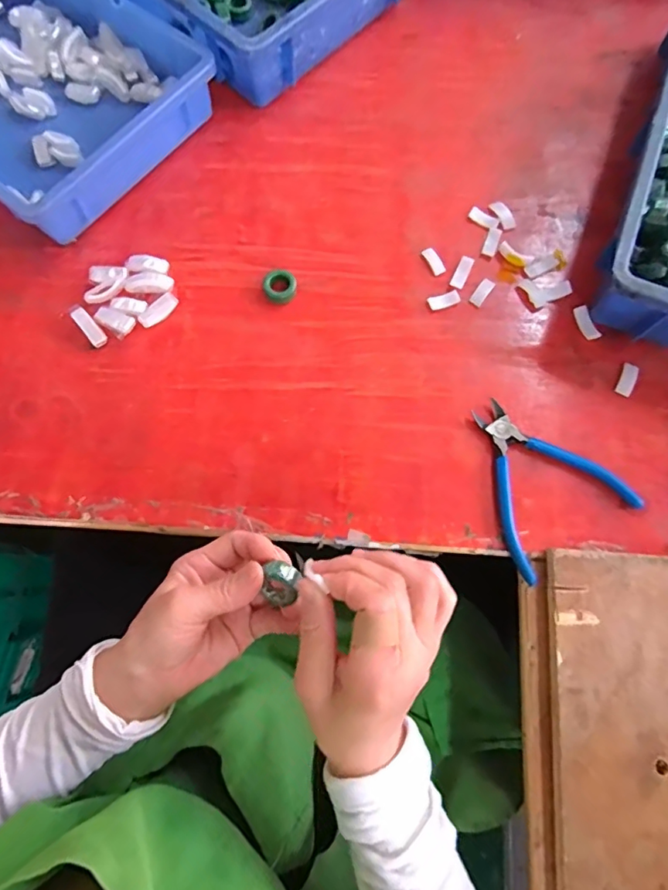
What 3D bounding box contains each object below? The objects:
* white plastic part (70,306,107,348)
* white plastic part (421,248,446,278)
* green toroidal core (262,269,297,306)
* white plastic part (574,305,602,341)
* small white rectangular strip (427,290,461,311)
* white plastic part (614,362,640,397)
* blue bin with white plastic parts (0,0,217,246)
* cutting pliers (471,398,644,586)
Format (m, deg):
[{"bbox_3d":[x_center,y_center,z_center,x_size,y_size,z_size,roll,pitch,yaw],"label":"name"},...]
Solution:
[{"bbox_3d":[-0.225,-0.108,0.468,0.014,0.011,0.041,-40,77,-11],"label":"white plastic part"},{"bbox_3d":[0.098,-0.179,0.500,0.014,0.004,0.031,-23,74,-7],"label":"white plastic part"},{"bbox_3d":[-0.051,-0.149,0.486,0.031,0.016,0.031,-12,73,-4],"label":"green toroidal core"},{"bbox_3d":[0.235,-0.113,0.477,0.013,0.005,0.034,-23,74,-7],"label":"white plastic part"},{"bbox_3d":[0.105,-0.137,0.487,0.030,0.005,0.014,-18,74,-5],"label":"small white rectangular strip"},{"bbox_3d":[0.266,-0.059,0.463,0.014,0.004,0.031,25,75,7],"label":"white plastic part"},{"bbox_3d":[-0.327,-0.388,0.529,0.364,0.063,0.246,37,76,10],"label":"blue bin with white plastic parts"},{"bbox_3d":[0.172,0.024,0.435,0.118,0.010,0.138,-30,75,-9],"label":"cutting pliers"}]

